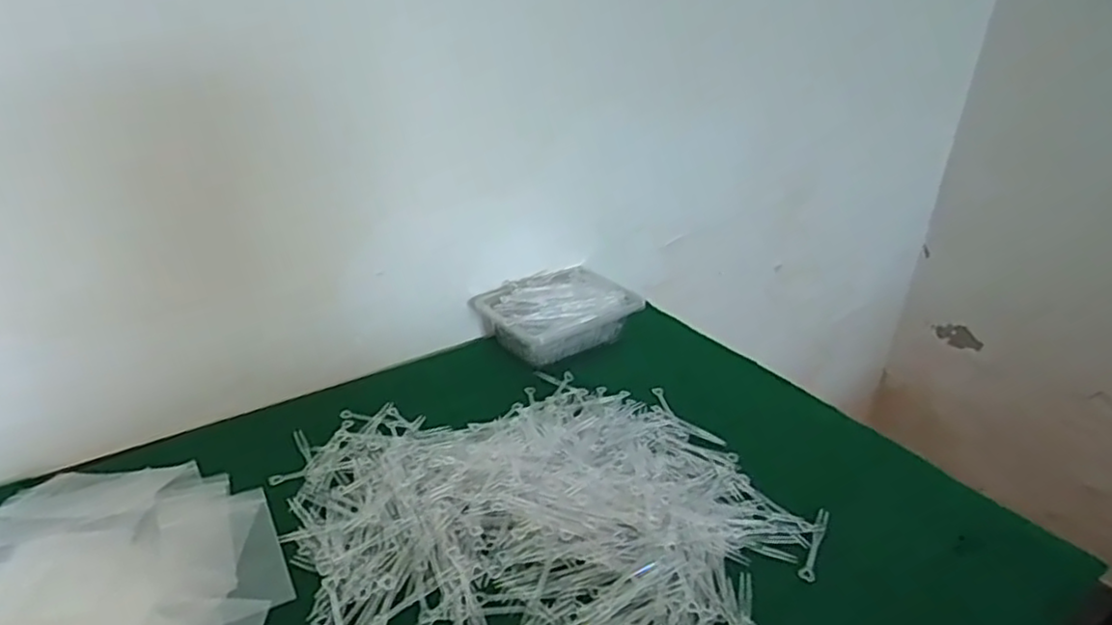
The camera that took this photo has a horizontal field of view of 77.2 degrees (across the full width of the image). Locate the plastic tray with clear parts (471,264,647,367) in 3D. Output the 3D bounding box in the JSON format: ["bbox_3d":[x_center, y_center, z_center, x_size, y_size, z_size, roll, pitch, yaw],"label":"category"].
[{"bbox_3d":[0.001,0.002,0.857,0.179,0.063,0.128,-14,32,-28],"label":"plastic tray with clear parts"}]

